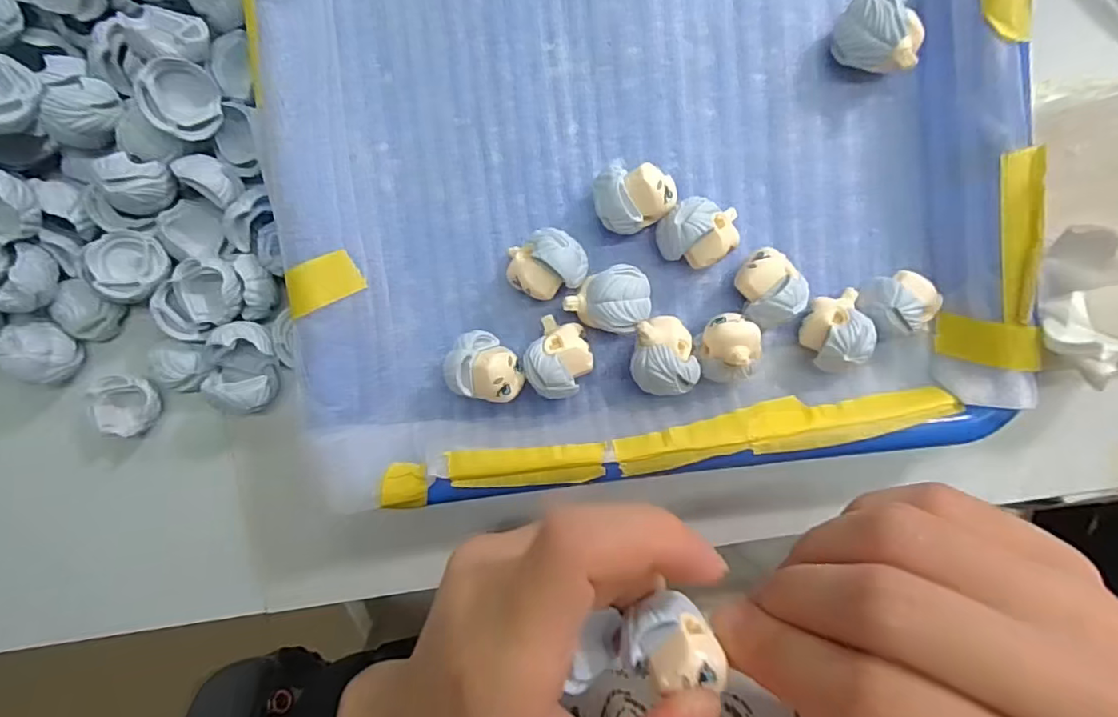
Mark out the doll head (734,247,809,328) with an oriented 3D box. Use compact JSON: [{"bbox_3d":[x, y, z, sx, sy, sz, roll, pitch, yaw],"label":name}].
[{"bbox_3d":[0.074,-0.026,0.200,0.022,0.023,0.025,-39,95,4],"label":"doll head"}]

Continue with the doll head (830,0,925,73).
[{"bbox_3d":[0.110,-0.112,0.192,0.027,0.022,0.022,18,96,-1],"label":"doll head"}]

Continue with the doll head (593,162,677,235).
[{"bbox_3d":[0.026,-0.055,0.197,0.028,0.022,0.022,-4,96,1],"label":"doll head"}]

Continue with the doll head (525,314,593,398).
[{"bbox_3d":[0.000,0.000,0.202,0.023,0.023,0.026,32,95,-4],"label":"doll head"}]

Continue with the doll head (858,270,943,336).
[{"bbox_3d":[0.122,-0.020,0.201,0.024,0.023,0.021,-12,96,2],"label":"doll head"}]

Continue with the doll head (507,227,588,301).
[{"bbox_3d":[-0.005,-0.034,0.198,0.027,0.024,0.022,-24,96,1],"label":"doll head"}]

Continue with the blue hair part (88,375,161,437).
[{"bbox_3d":[-0.163,0.018,0.209,0.019,0.011,0.023,-4,96,1],"label":"blue hair part"}]

